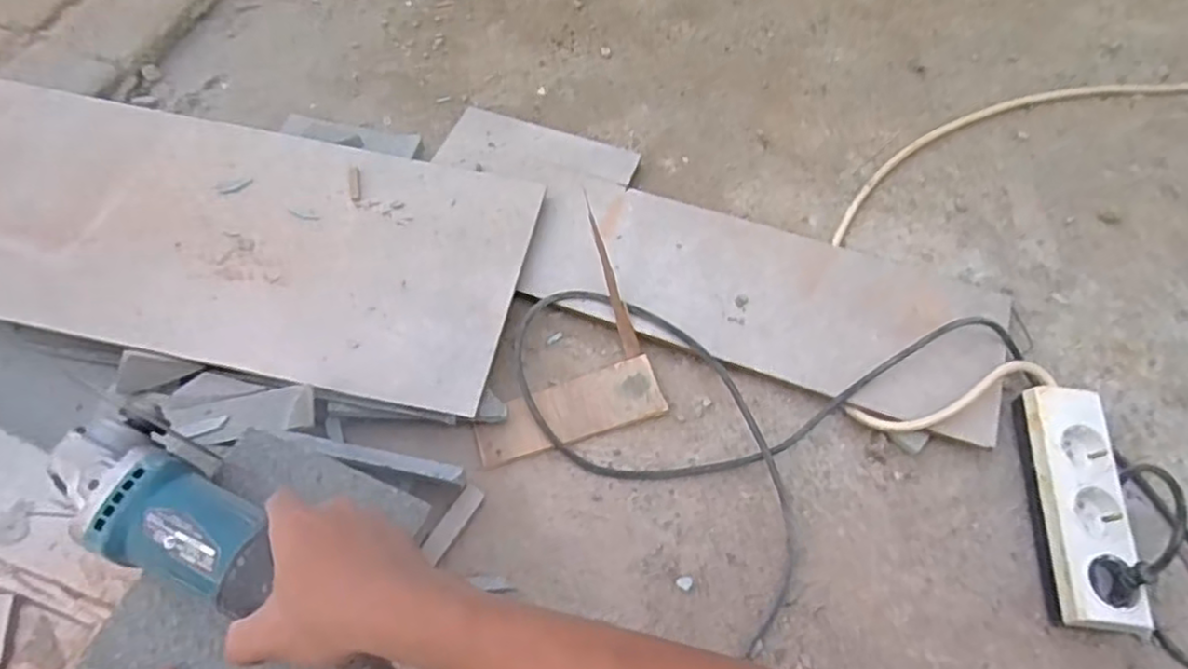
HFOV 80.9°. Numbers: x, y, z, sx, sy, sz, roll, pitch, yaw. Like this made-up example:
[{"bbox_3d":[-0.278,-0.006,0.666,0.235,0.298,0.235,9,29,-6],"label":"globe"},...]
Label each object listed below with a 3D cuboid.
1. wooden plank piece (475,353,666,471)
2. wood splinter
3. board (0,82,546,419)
[{"bbox_3d":[-0.022,0.068,0.620,0.165,0.015,0.056,-16,64,-12],"label":"wooden plank piece"},{"bbox_3d":[0.015,-0.053,0.645,0.014,0.013,0.152,-17,91,-12],"label":"wood splinter"},{"bbox_3d":[-0.367,-0.102,0.665,0.591,0.018,0.264,12,62,3],"label":"board"}]

